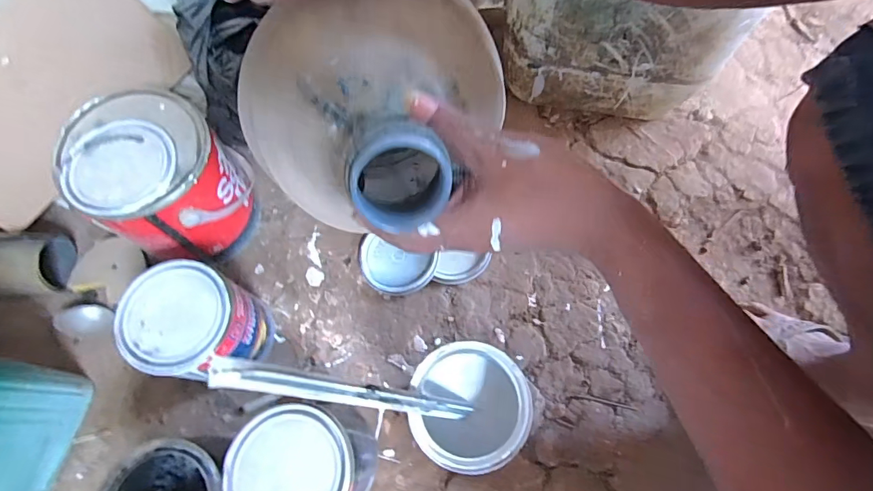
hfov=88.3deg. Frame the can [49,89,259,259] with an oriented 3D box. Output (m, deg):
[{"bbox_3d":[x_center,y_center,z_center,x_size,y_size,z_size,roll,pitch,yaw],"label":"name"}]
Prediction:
[{"bbox_3d":[-0.302,-0.065,0.521,0.140,0.169,0.144,1,67,-2],"label":"can"}]

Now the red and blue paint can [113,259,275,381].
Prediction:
[{"bbox_3d":[-0.247,0.090,0.486,0.105,0.135,0.105,1,67,-2],"label":"red and blue paint can"}]

